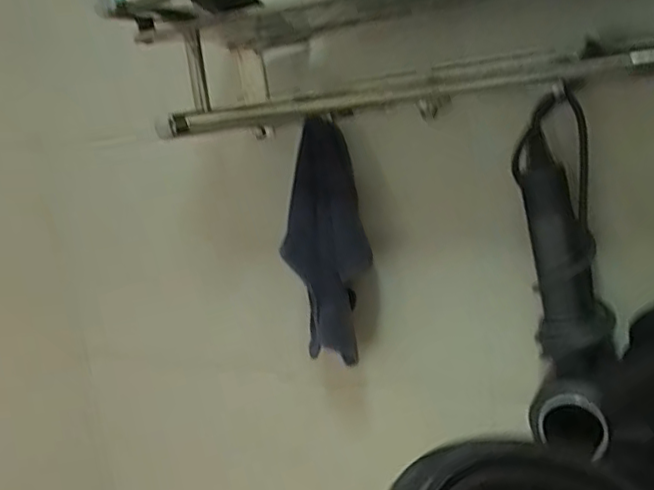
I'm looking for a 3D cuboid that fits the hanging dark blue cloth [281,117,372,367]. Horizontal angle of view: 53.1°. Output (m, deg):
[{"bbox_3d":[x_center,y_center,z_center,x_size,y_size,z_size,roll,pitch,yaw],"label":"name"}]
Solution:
[{"bbox_3d":[0.000,0.000,0.637,0.060,0.219,0.077,-2,11,29],"label":"hanging dark blue cloth"}]

